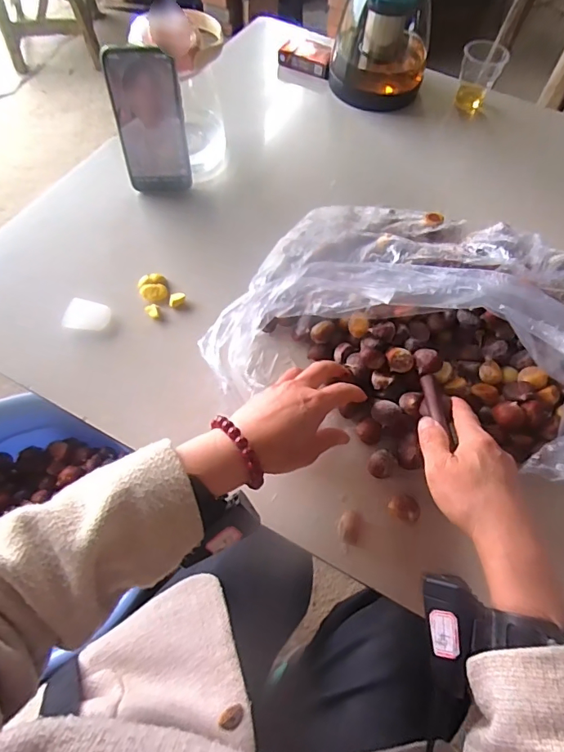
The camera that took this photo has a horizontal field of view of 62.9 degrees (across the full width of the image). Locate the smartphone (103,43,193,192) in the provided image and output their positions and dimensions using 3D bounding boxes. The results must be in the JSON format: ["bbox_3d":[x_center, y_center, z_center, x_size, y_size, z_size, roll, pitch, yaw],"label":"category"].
[{"bbox_3d":[-0.156,-0.296,0.549,0.078,0.162,0.010,-6,56,-7],"label":"smartphone"}]

